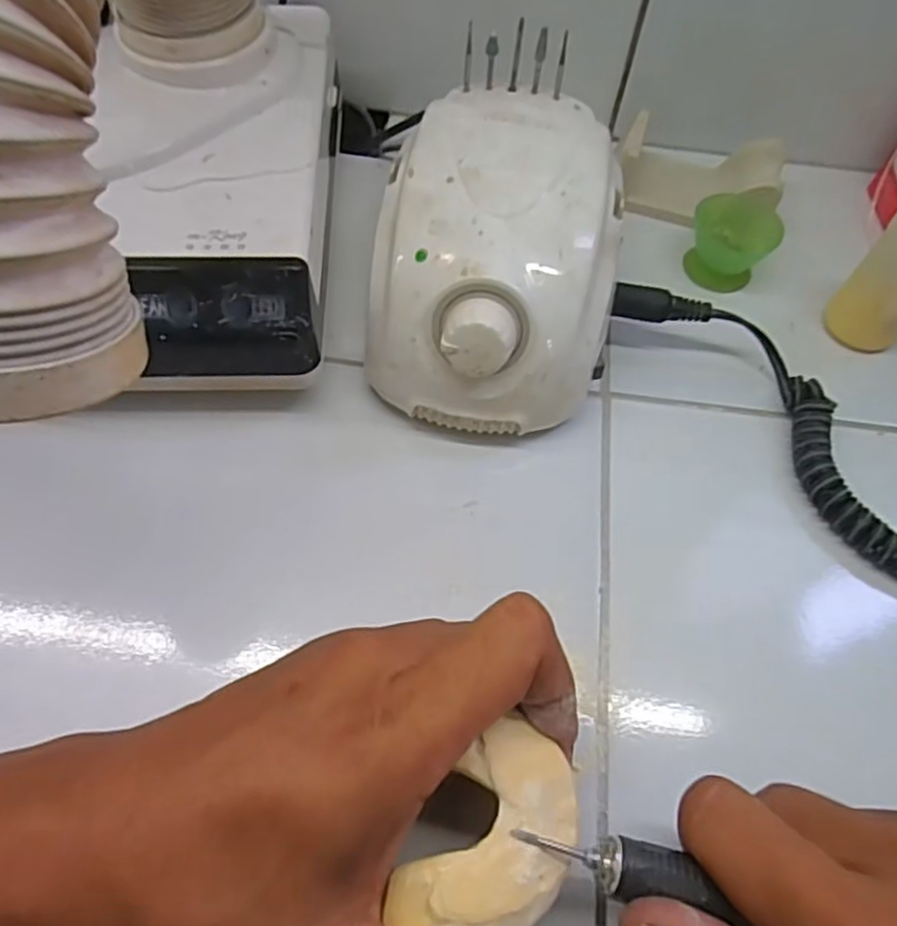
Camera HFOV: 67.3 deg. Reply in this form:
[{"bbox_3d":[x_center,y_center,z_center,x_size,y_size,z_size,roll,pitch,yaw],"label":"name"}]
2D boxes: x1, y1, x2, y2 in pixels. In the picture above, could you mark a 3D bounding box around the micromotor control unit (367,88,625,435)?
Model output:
[{"bbox_3d":[0.020,-0.087,0.298,0.099,0.082,0.133,6,60,1],"label":"micromotor control unit"}]

